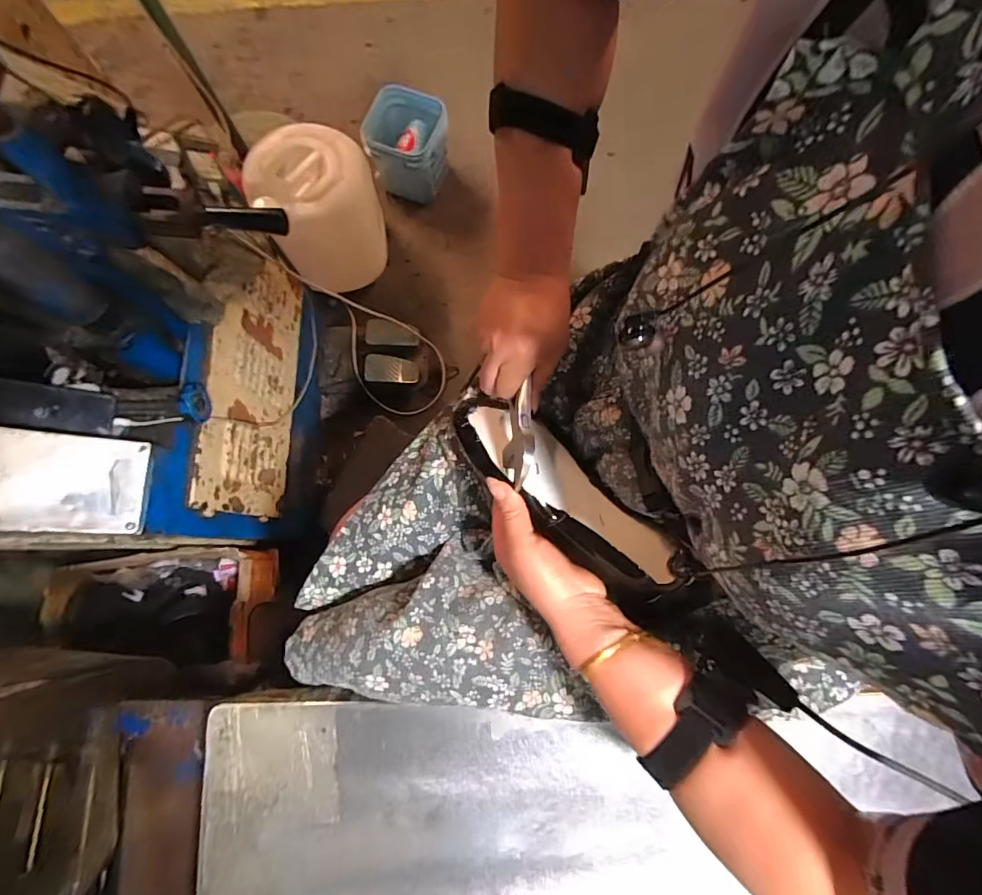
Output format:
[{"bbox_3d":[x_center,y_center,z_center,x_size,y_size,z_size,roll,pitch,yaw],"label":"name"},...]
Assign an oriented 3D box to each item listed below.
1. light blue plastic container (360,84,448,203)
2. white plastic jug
[{"bbox_3d":[-0.247,-0.897,1.416,0.240,0.222,0.219,0,79,1],"label":"light blue plastic container"},{"bbox_3d":[-0.439,-0.627,1.249,0.292,0.292,0.262,-31,80,-5],"label":"white plastic jug"}]

